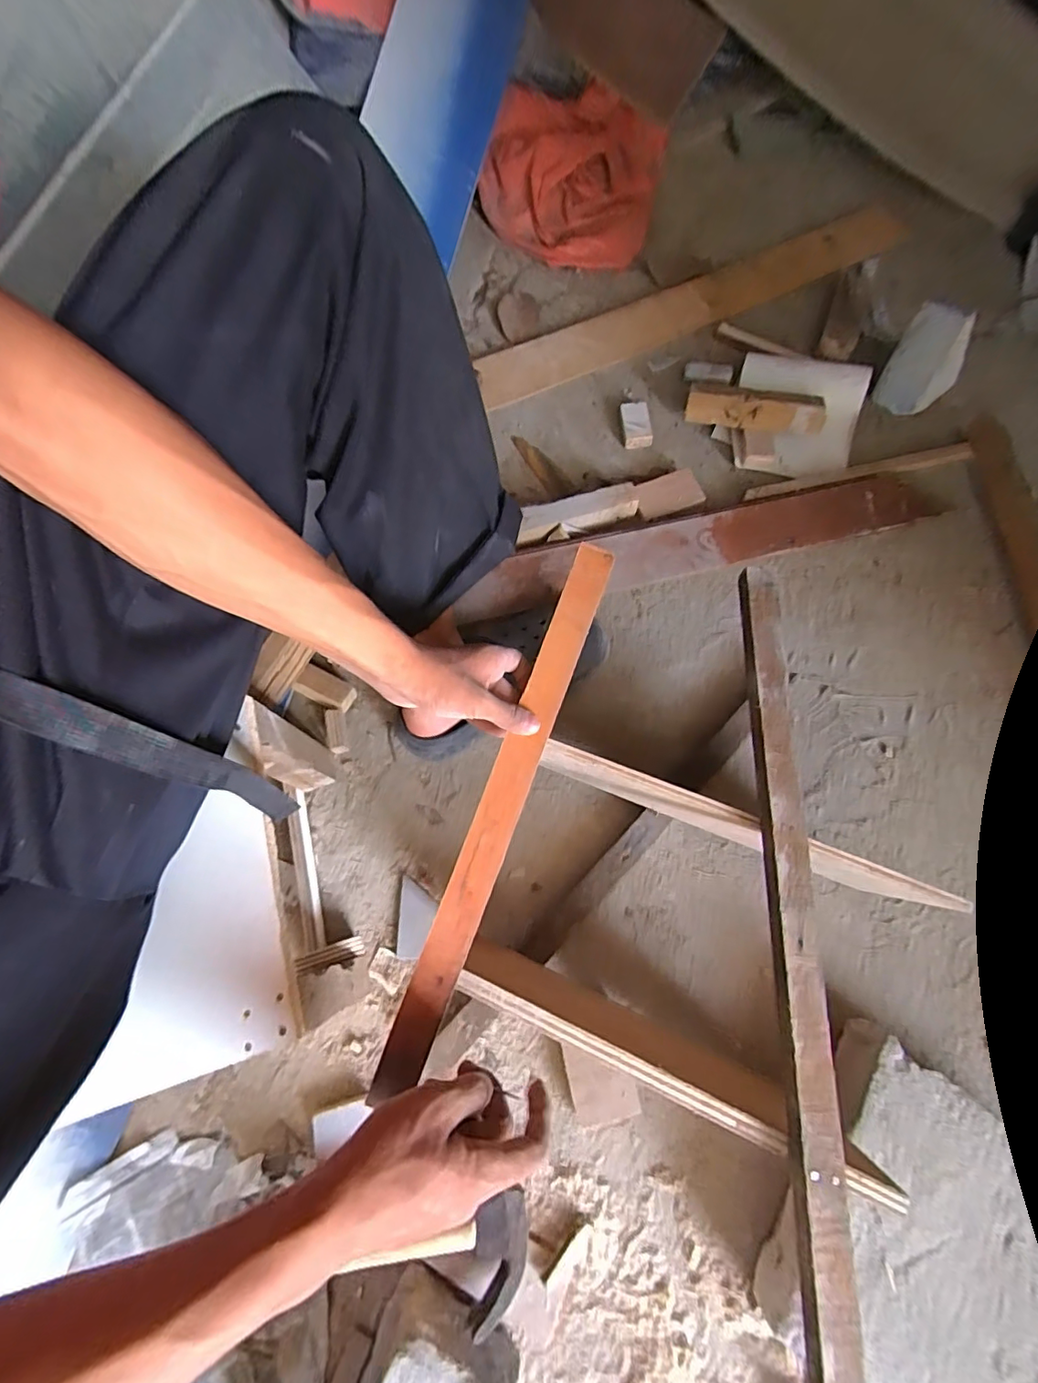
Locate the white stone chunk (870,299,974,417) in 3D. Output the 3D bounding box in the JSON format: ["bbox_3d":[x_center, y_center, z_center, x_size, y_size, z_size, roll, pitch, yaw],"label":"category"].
[{"bbox_3d":[0.588,-0.475,0.776,0.096,0.123,0.082,34,75,14],"label":"white stone chunk"}]

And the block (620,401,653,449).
[{"bbox_3d":[0.177,-0.405,0.820,0.042,0.020,0.077,-3,70,1],"label":"block"}]

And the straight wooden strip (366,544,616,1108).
[{"bbox_3d":[-0.009,0.078,0.444,0.032,0.010,0.459,19,75,9],"label":"straight wooden strip"}]

